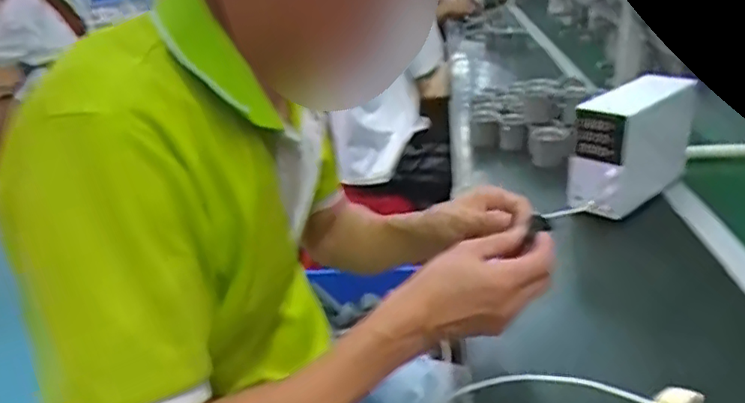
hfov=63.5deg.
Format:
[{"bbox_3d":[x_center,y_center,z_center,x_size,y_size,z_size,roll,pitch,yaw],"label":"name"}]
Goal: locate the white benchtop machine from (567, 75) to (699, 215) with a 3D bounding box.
[{"bbox_3d":[0.368,-0.078,0.848,0.205,0.164,0.075,-19,28,-31],"label":"white benchtop machine"}]

